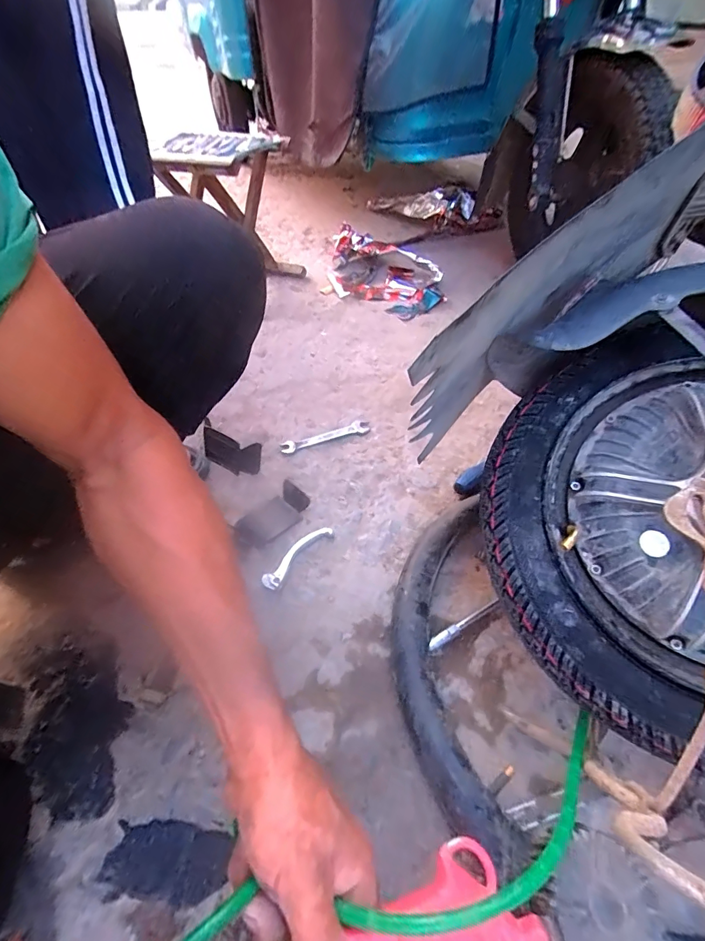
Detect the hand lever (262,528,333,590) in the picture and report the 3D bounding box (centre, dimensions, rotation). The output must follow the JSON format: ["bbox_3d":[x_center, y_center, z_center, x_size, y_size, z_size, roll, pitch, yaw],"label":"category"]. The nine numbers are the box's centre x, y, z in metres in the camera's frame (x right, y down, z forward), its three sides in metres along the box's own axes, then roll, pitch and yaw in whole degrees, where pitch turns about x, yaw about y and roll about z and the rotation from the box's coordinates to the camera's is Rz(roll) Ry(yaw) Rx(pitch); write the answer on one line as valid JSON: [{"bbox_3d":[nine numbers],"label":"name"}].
[{"bbox_3d":[-0.072,0.110,0.560,0.024,0.023,0.112,30,54,26],"label":"hand lever"}]

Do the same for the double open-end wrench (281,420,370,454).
[{"bbox_3d":[-0.046,-0.055,0.721,0.144,0.010,0.031,-15,48,-13],"label":"double open-end wrench"}]

